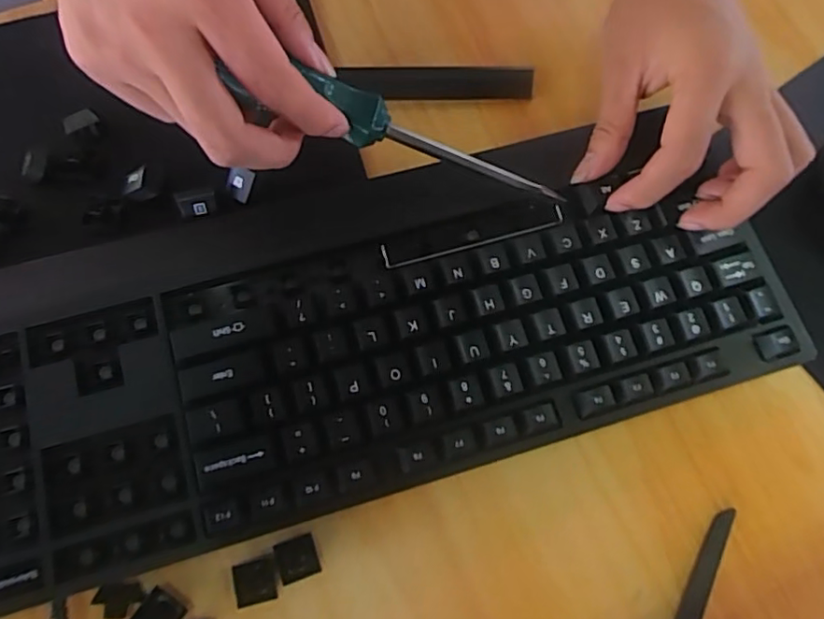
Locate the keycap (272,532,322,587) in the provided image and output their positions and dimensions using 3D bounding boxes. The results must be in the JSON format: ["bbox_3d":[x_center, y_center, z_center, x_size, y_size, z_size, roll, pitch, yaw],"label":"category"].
[{"bbox_3d":[-0.051,0.111,0.258,0.018,0.004,0.017,-18,75,-7],"label":"keycap"}]

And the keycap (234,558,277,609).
[{"bbox_3d":[-0.070,0.120,0.254,0.017,0.004,0.017,-13,75,-6],"label":"keycap"}]

